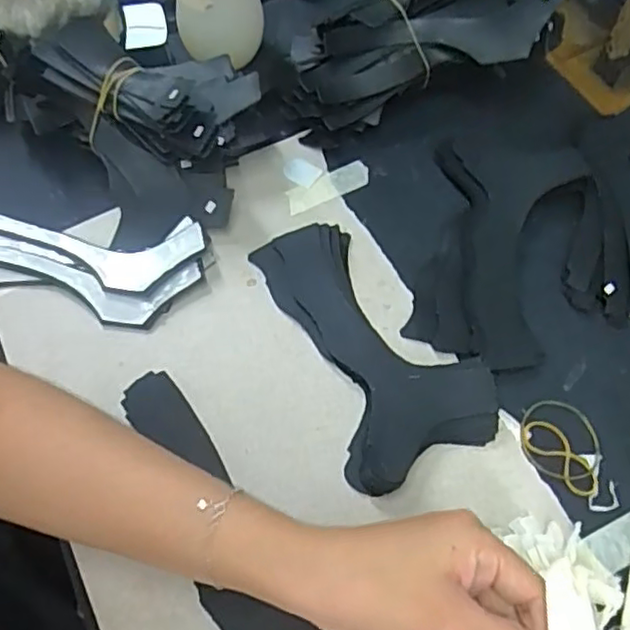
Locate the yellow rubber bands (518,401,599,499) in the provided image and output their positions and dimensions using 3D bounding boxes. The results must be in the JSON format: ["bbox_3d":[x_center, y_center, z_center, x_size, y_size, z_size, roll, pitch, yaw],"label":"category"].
[{"bbox_3d":[0.157,0.082,0.402,0.051,0.005,0.057,16,64,8],"label":"yellow rubber bands"}]

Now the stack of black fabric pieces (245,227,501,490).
[{"bbox_3d":[0.040,0.013,0.425,0.103,0.018,0.190,-20,65,-10],"label":"stack of black fabric pieces"}]

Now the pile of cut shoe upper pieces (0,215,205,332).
[{"bbox_3d":[-0.177,-0.036,0.453,0.186,0.018,0.080,4,63,3],"label":"pile of cut shoe upper pieces"}]

